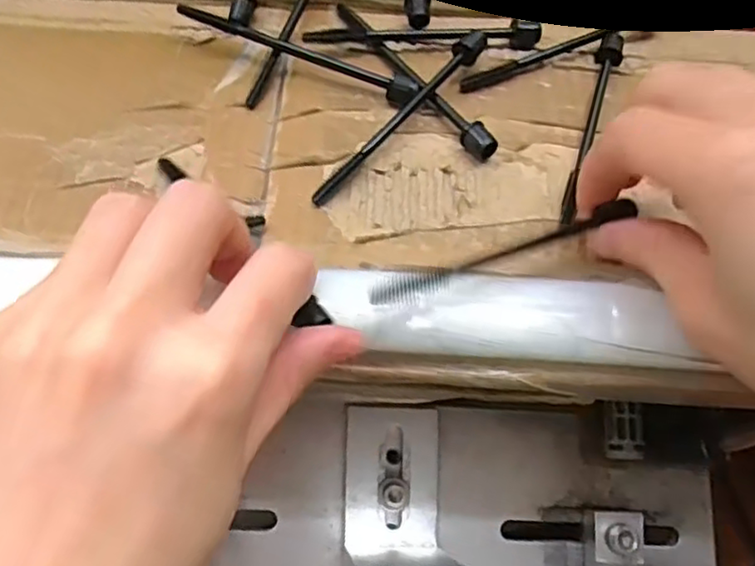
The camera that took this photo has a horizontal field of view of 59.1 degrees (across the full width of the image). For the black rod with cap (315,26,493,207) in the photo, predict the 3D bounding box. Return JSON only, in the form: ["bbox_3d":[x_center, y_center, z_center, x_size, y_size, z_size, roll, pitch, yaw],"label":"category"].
[{"bbox_3d":[0.008,-0.065,0.251,0.010,0.015,0.098,38,65,16],"label":"black rod with cap"}]

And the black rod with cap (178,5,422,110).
[{"bbox_3d":[-0.030,-0.093,0.268,0.101,0.010,0.015,26,62,10],"label":"black rod with cap"}]

